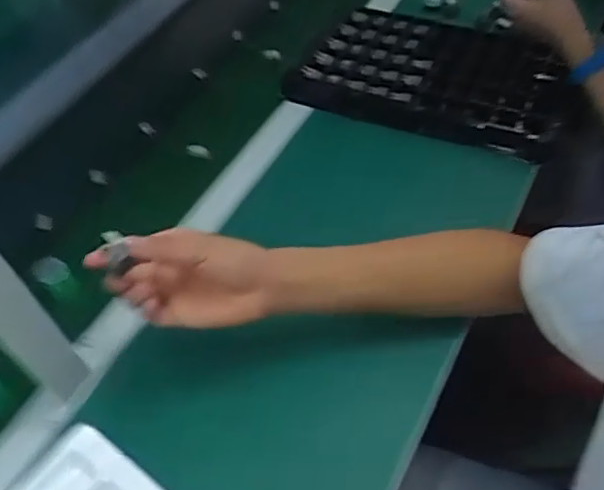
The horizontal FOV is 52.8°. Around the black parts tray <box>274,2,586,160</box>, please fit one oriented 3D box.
[{"bbox_3d":[0.171,-0.226,0.792,0.346,0.045,0.207,17,55,17],"label":"black parts tray"}]

